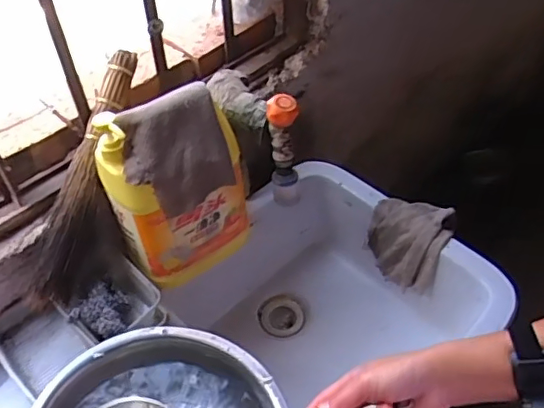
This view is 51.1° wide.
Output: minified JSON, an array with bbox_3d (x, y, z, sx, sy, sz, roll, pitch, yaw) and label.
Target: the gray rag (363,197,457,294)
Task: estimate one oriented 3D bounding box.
[{"bbox_3d":[0.236,0.066,1.001,0.135,0.122,0.101,24,54,19],"label":"gray rag"}]

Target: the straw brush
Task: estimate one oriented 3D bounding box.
[{"bbox_3d":[-0.264,-0.037,0.836,0.079,0.133,0.380,9,79,8],"label":"straw brush"}]

